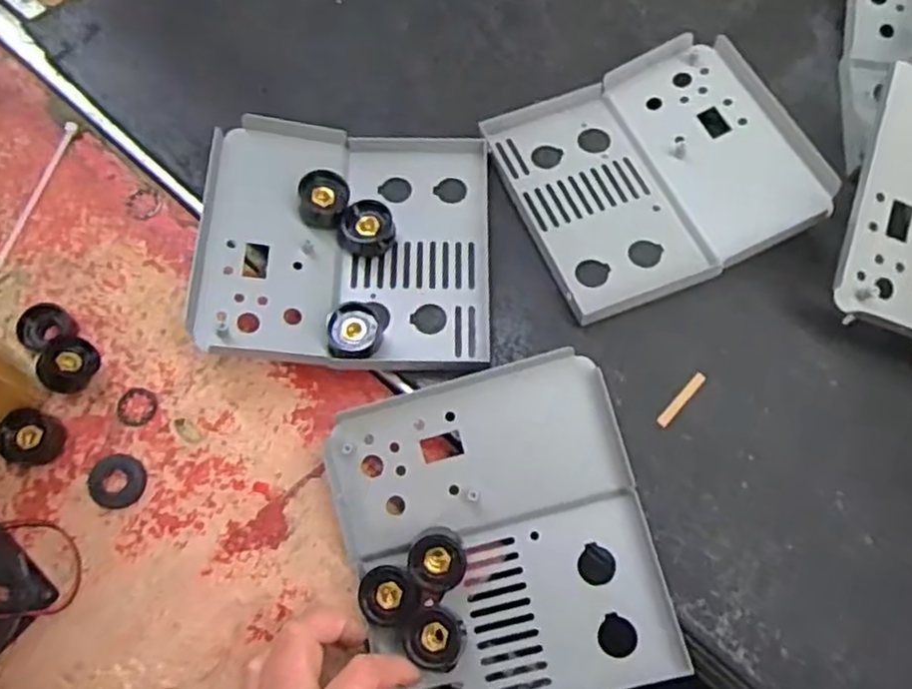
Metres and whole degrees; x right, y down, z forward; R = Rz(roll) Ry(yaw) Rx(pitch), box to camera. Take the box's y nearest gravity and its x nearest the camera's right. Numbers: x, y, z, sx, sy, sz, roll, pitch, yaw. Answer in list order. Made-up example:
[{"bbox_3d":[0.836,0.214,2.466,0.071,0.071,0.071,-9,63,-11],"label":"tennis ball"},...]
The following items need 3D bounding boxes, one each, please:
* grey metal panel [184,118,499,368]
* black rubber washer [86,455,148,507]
[{"bbox_3d":[-0.065,-0.067,0.447,0.171,0.025,0.163,1,70,0],"label":"grey metal panel"},{"bbox_3d":[-0.200,0.080,0.431,0.033,0.004,0.030,0,70,-1],"label":"black rubber washer"}]

